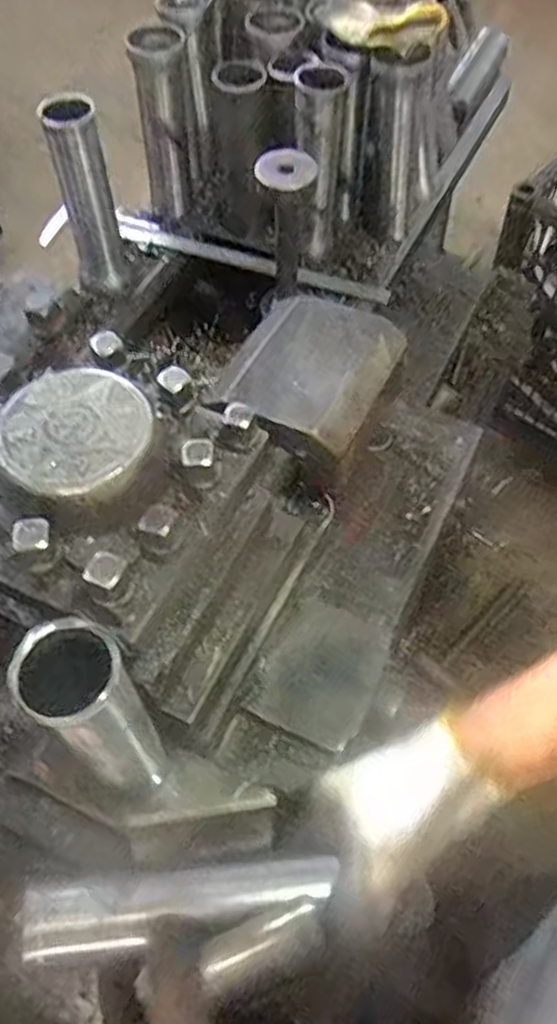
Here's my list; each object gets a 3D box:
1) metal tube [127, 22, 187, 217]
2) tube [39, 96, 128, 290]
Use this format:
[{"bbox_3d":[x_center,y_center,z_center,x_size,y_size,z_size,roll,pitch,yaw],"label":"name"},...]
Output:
[{"bbox_3d":[-0.122,-0.417,0.819,0.058,0.181,0.053,-5,57,-2],"label":"metal tube"},{"bbox_3d":[-0.192,-0.313,0.761,0.053,0.183,0.048,-17,58,-10],"label":"tube"}]

